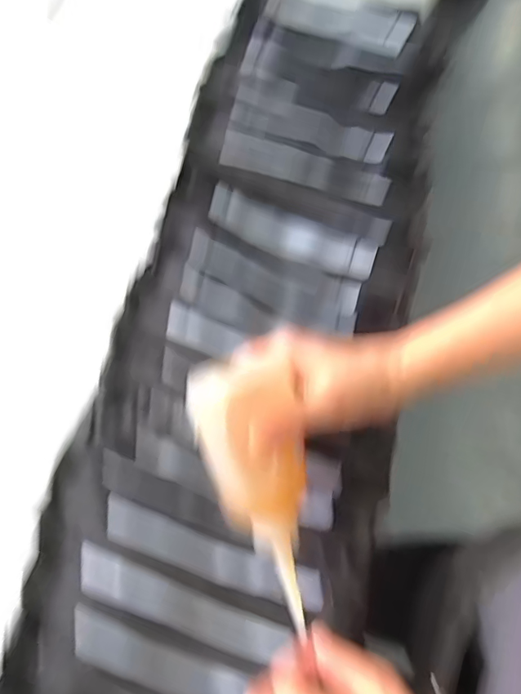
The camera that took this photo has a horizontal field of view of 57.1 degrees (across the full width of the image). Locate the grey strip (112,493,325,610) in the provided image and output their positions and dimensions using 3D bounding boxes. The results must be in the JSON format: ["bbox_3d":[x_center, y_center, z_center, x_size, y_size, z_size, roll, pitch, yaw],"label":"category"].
[{"bbox_3d":[-0.035,0.149,0.343,0.161,0.008,0.028,21,69,0],"label":"grey strip"}]

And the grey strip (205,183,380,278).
[{"bbox_3d":[0.029,-0.107,0.443,0.157,0.016,0.041,22,69,0],"label":"grey strip"}]

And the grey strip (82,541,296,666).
[{"bbox_3d":[-0.055,0.179,0.331,0.150,0.009,0.029,22,76,-1],"label":"grey strip"}]

